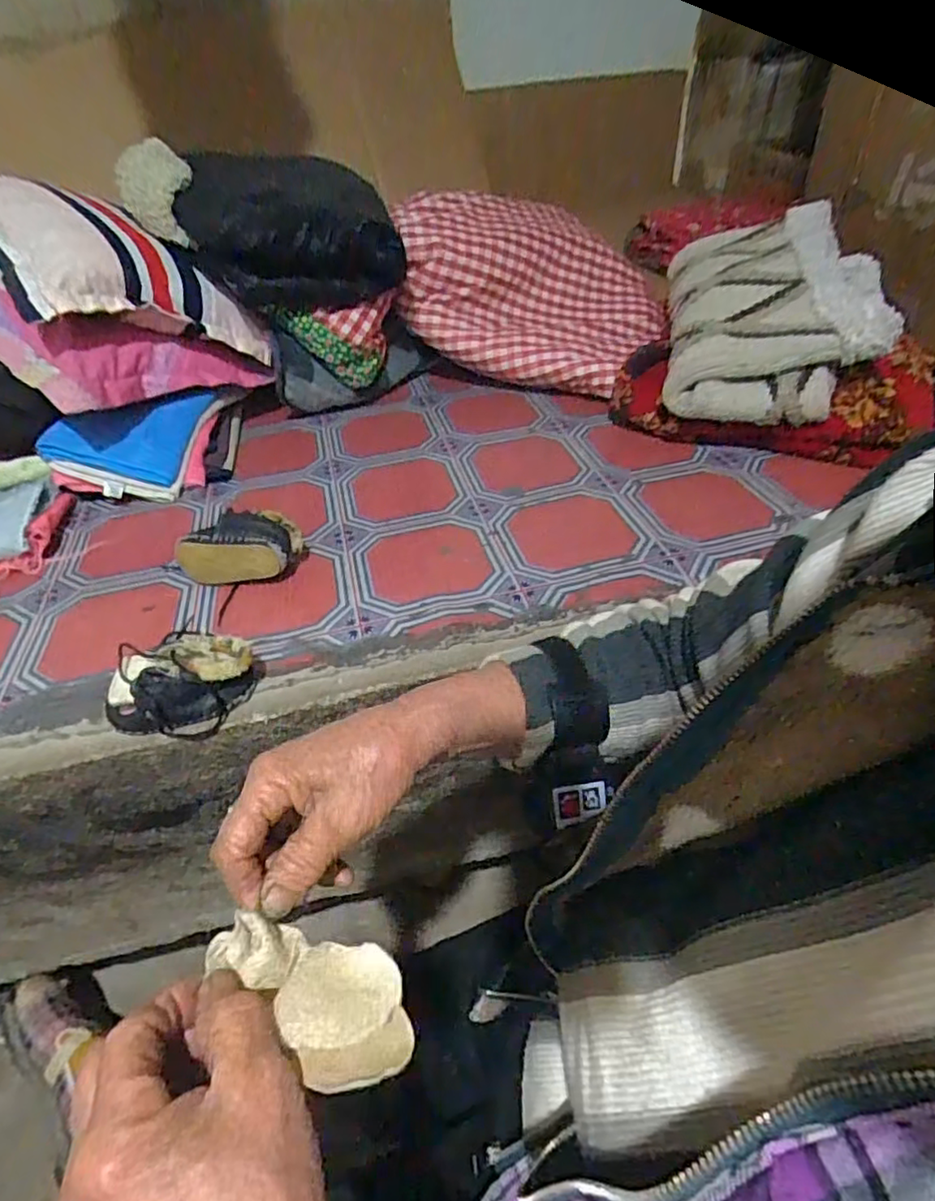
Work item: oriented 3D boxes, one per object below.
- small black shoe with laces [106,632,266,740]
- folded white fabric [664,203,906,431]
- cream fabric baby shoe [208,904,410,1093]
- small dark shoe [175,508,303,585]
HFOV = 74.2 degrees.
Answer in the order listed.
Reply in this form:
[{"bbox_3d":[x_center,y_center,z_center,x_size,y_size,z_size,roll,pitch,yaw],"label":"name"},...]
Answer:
[{"bbox_3d":[-0.241,0.070,0.525,0.123,0.061,0.067,-16,44,-12],"label":"small black shoe with laces"},{"bbox_3d":[0.414,-0.396,0.837,0.263,0.119,0.416,7,45,12],"label":"folded white fabric"},{"bbox_3d":[-0.066,0.171,0.273,0.096,0.027,0.050,16,47,29],"label":"cream fabric baby shoe"},{"bbox_3d":[-0.238,-0.053,0.659,0.120,0.068,0.059,2,44,7],"label":"small dark shoe"}]

